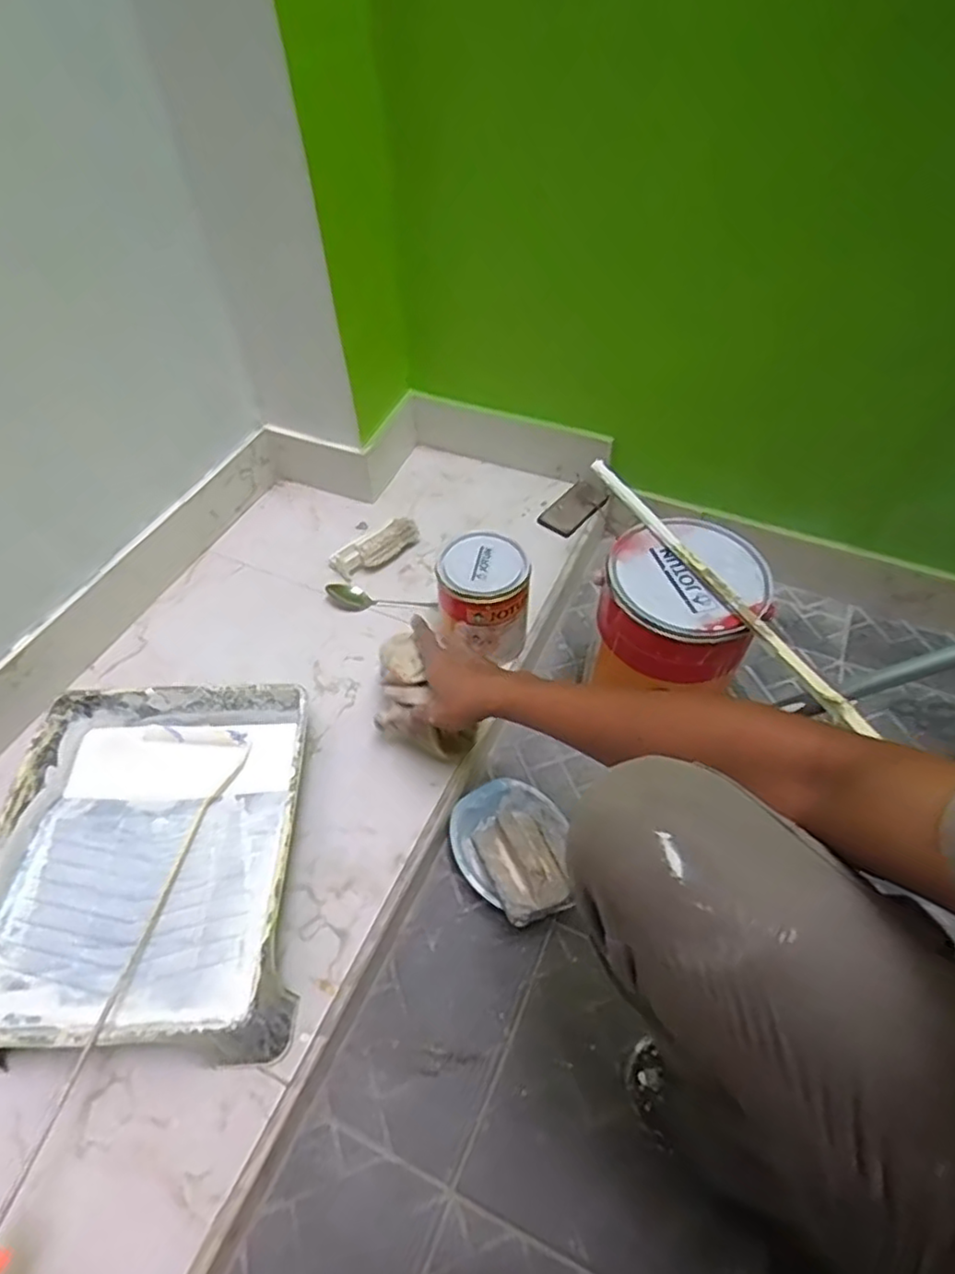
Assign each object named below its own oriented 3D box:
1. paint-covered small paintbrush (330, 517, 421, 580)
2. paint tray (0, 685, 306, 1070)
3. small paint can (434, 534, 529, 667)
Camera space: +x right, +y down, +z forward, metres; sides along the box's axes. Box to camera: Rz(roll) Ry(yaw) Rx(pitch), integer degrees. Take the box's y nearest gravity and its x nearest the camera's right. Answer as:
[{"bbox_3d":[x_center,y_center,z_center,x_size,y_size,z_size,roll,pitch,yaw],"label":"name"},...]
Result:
[{"bbox_3d":[-0.143,-0.130,0.960,0.130,0.047,0.032,-27,56,-19],"label":"paint-covered small paintbrush"},{"bbox_3d":[-0.322,0.215,0.680,0.294,0.069,0.355,-2,52,0],"label":"paint tray"},{"bbox_3d":[0.009,-0.042,0.833,0.101,0.143,0.108,0,52,1],"label":"small paint can"}]

